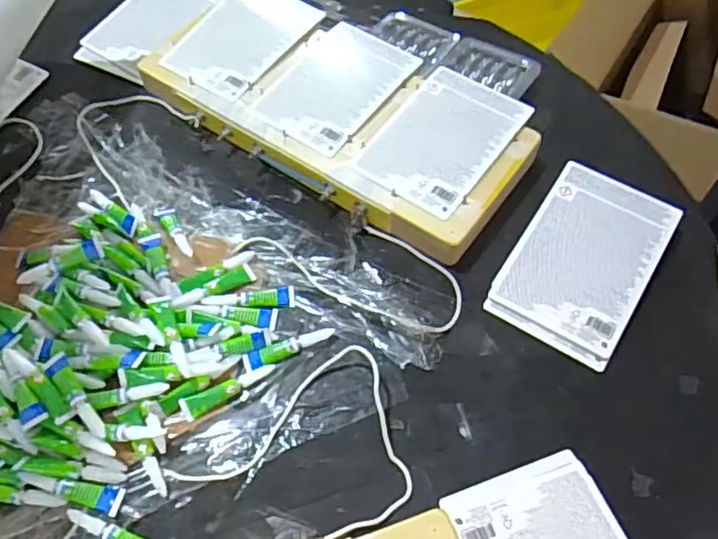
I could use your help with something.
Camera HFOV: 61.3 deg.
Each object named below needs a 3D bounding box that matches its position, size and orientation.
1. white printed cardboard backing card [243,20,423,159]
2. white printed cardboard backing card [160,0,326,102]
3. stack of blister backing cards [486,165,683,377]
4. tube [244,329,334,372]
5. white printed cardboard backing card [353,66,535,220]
[{"bbox_3d":[-0.019,-0.201,0.660,0.123,0.011,0.183,31,66,18],"label":"white printed cardboard backing card"},{"bbox_3d":[-0.131,-0.273,0.706,0.124,0.010,0.175,29,67,18],"label":"white printed cardboard backing card"},{"bbox_3d":[0.209,-0.012,0.562,0.116,0.010,0.181,29,74,19],"label":"stack of blister backing cards"},{"bbox_3d":[-0.062,0.069,0.536,0.081,0.009,0.016,-21,59,-10],"label":"tube"},{"bbox_3d":[0.088,-0.135,0.613,0.114,0.010,0.172,33,68,19],"label":"white printed cardboard backing card"}]

